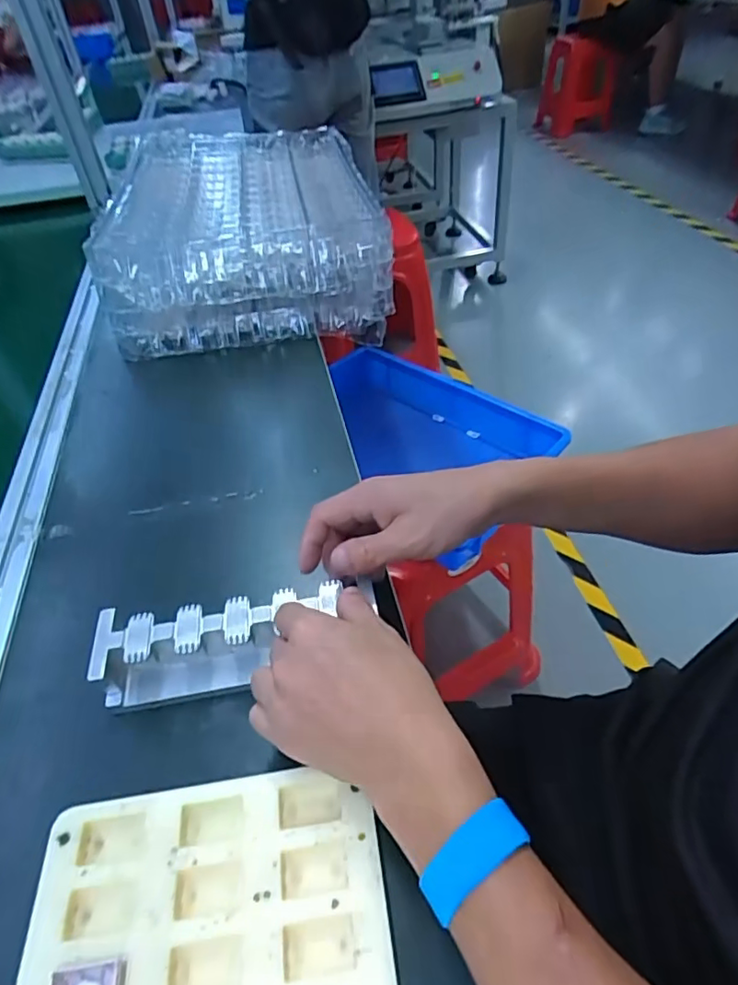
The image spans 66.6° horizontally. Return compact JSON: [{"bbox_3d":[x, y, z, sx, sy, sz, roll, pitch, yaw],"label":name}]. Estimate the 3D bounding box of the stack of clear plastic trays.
[{"bbox_3d":[-0.185,-0.411,0.849,0.350,0.108,0.519,-8,45,-6],"label":"stack of clear plastic trays"}]

